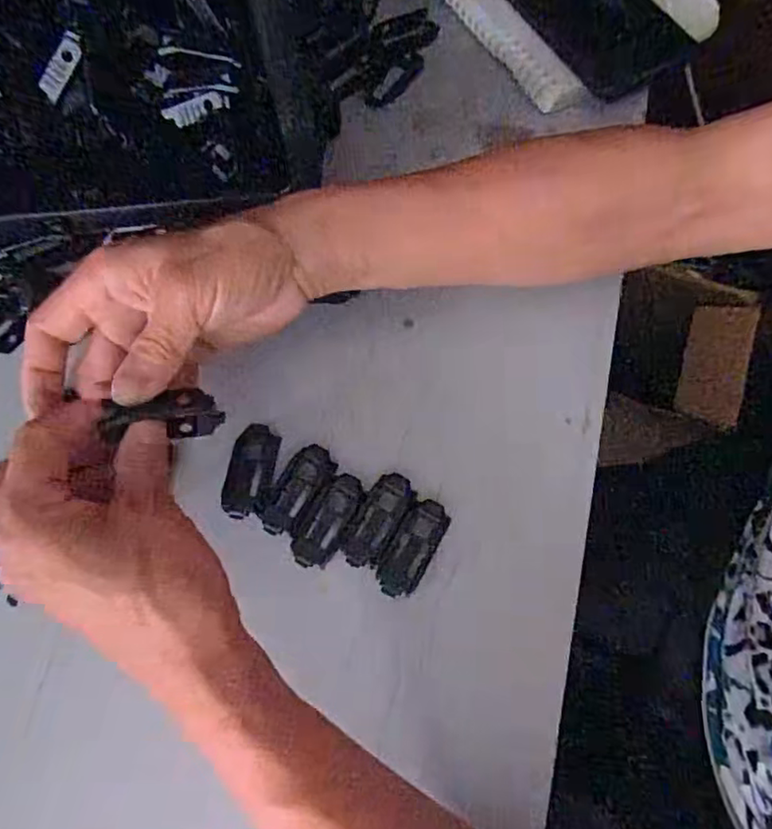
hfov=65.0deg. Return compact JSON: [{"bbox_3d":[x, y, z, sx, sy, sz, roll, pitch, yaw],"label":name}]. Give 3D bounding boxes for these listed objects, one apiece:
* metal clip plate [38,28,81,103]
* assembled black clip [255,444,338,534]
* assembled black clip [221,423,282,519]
[{"bbox_3d":[-0.183,-0.196,0.342,0.038,0.012,0.004,-44,30,21],"label":"metal clip plate"},{"bbox_3d":[-0.047,0.040,0.321,0.023,0.014,0.050,32,74,13],"label":"assembled black clip"},{"bbox_3d":[-0.071,0.028,0.317,0.021,0.008,0.050,7,70,5],"label":"assembled black clip"}]

